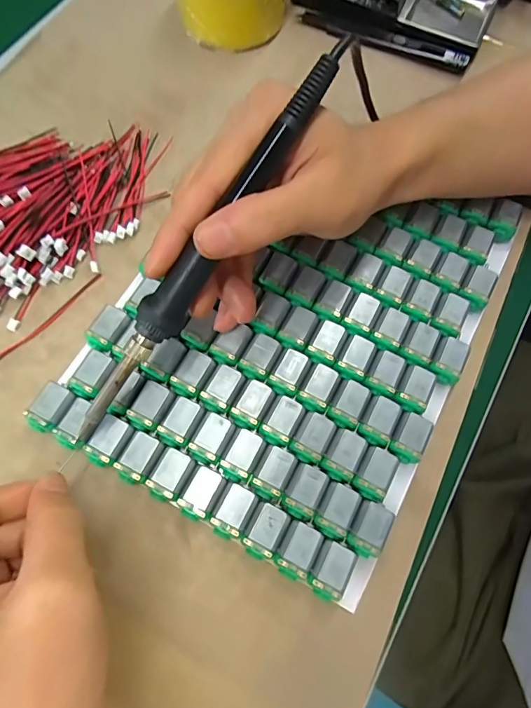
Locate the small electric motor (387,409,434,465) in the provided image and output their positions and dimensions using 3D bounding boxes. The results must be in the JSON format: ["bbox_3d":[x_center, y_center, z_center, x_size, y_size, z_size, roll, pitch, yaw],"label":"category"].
[{"bbox_3d":[0.082,0.049,0.249,0.016,0.019,0.027,28,73,9],"label":"small electric motor"}]

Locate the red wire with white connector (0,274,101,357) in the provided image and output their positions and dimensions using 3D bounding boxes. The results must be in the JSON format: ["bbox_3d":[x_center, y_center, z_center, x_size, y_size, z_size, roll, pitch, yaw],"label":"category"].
[{"bbox_3d":[-0.137,-0.020,0.269,0.007,0.006,0.089,43,76,13],"label":"red wire with white connector"}]

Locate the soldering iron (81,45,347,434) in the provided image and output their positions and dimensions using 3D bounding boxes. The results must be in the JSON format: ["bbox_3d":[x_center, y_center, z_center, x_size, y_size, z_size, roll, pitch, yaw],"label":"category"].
[{"bbox_3d":[-0.029,-0.043,0.204,0.017,0.020,0.213,38,100,12],"label":"soldering iron"}]

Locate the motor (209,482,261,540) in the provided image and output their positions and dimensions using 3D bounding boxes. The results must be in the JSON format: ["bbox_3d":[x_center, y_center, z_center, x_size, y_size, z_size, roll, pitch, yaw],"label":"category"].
[{"bbox_3d":[-0.016,0.084,0.234,0.016,0.017,0.026,29,74,9],"label":"motor"}]

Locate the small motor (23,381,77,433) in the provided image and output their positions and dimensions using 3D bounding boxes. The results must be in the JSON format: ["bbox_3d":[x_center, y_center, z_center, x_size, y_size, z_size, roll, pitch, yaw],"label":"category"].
[{"bbox_3d":[-0.119,0.031,0.246,0.019,0.016,0.026,26,73,8],"label":"small motor"}]

